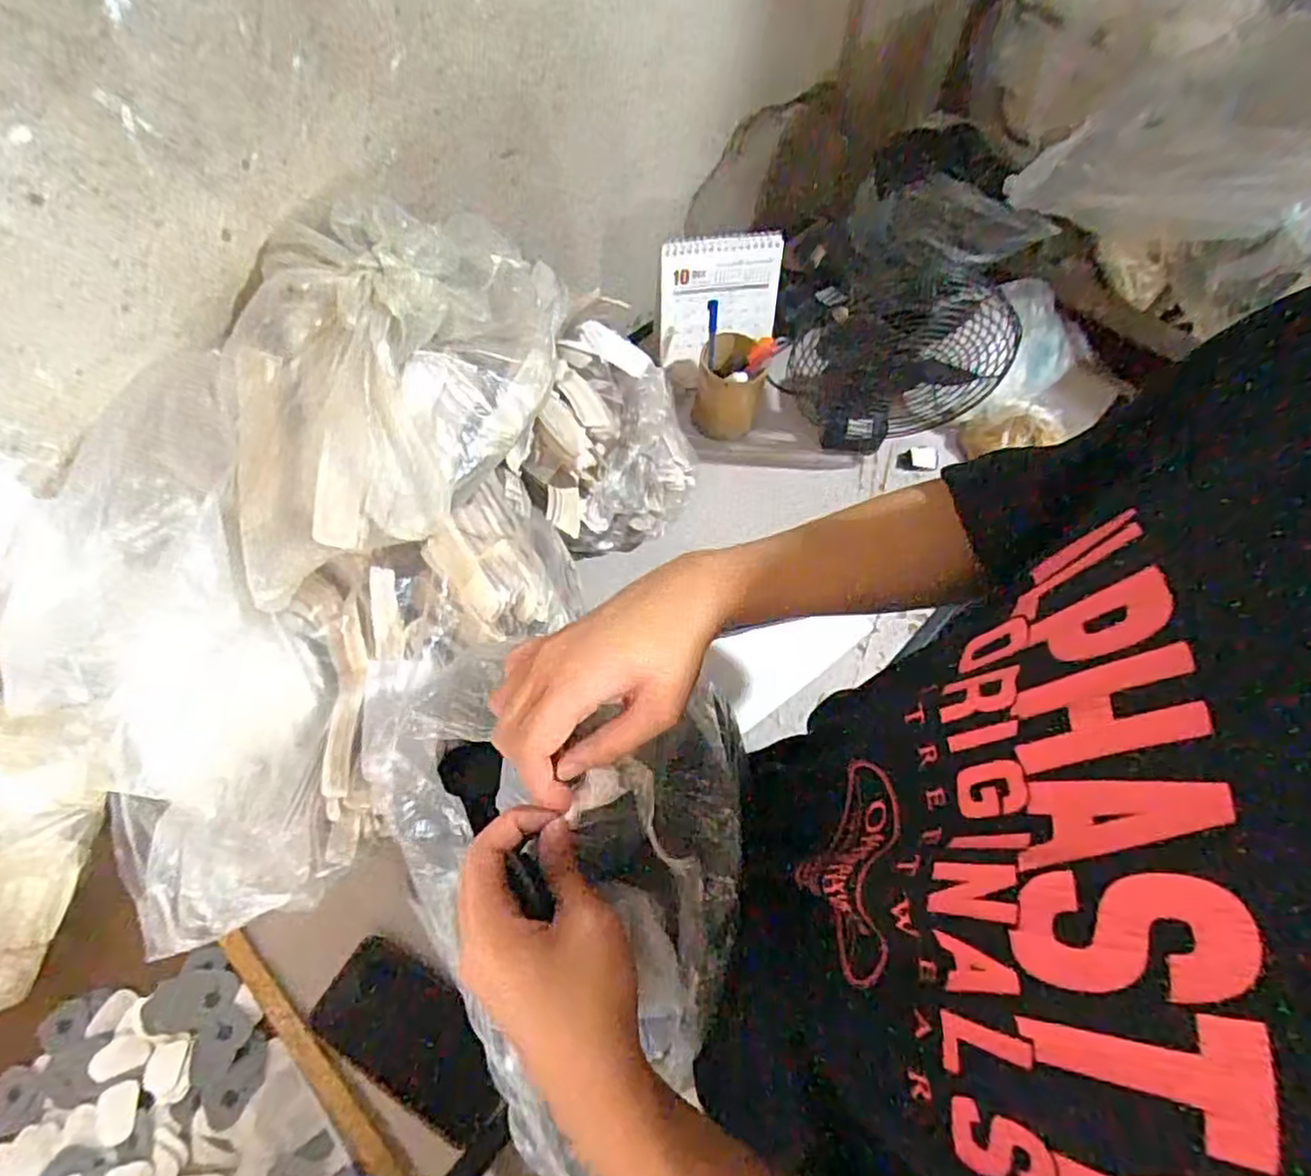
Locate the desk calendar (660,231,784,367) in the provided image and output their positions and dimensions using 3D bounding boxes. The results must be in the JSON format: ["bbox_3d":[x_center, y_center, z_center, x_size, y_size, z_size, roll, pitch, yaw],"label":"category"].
[{"bbox_3d":[0.077,-0.344,0.823,0.137,0.150,0.014,-5,52,-3],"label":"desk calendar"}]

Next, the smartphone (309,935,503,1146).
[{"bbox_3d":[-0.190,0.354,0.549,0.157,0.014,0.079,27,63,13],"label":"smartphone"}]

